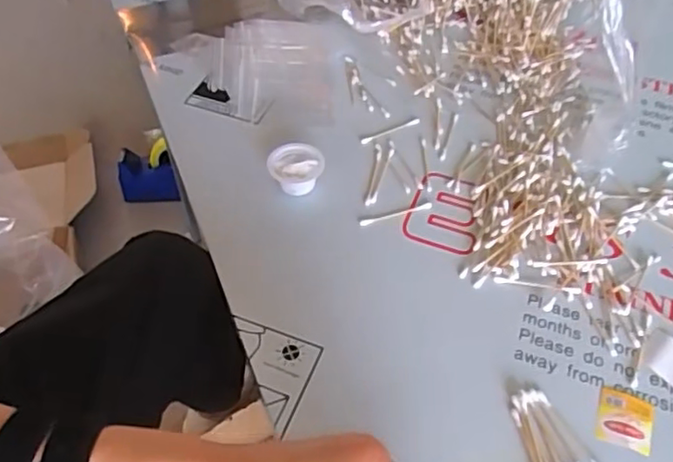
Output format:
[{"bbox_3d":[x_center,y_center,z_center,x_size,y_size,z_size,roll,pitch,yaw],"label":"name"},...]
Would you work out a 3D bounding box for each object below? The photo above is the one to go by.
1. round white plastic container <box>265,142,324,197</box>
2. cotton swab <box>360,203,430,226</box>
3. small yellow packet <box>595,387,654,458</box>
[{"bbox_3d":[-0.040,-0.061,0.616,0.051,0.029,0.046,28,56,20],"label":"round white plastic container"},{"bbox_3d":[0.058,-0.017,0.600,0.074,0.004,0.009,-14,52,-10],"label":"cotton swab"},{"bbox_3d":[0.221,0.145,0.473,0.038,0.004,0.045,18,53,13],"label":"small yellow packet"}]

